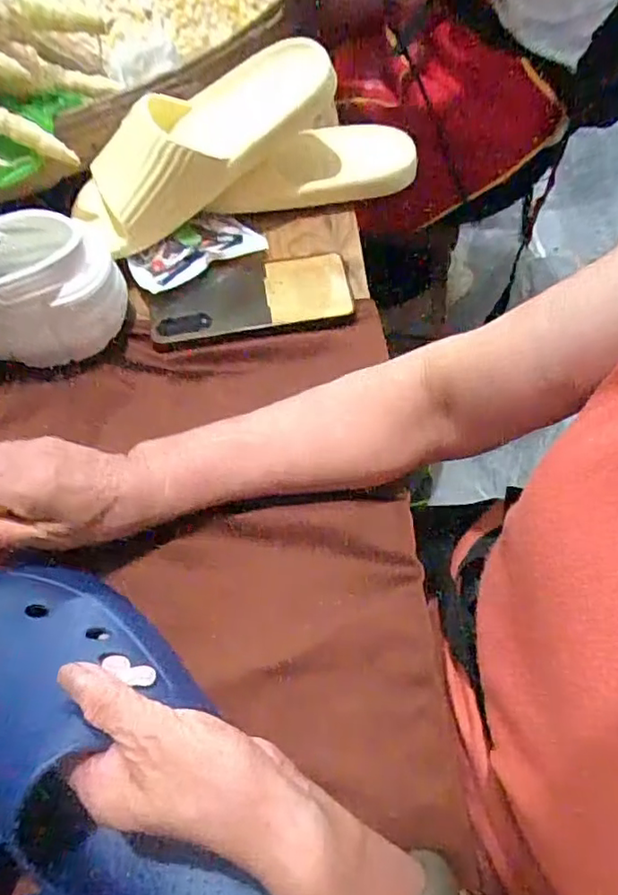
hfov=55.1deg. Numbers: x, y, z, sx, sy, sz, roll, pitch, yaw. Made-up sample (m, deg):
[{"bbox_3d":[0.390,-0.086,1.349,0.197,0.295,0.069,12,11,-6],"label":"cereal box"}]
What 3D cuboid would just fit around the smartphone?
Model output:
[{"bbox_3d":[-0.049,-0.130,0.489,0.161,0.015,0.082,-7,61,-5],"label":"smartphone"}]

